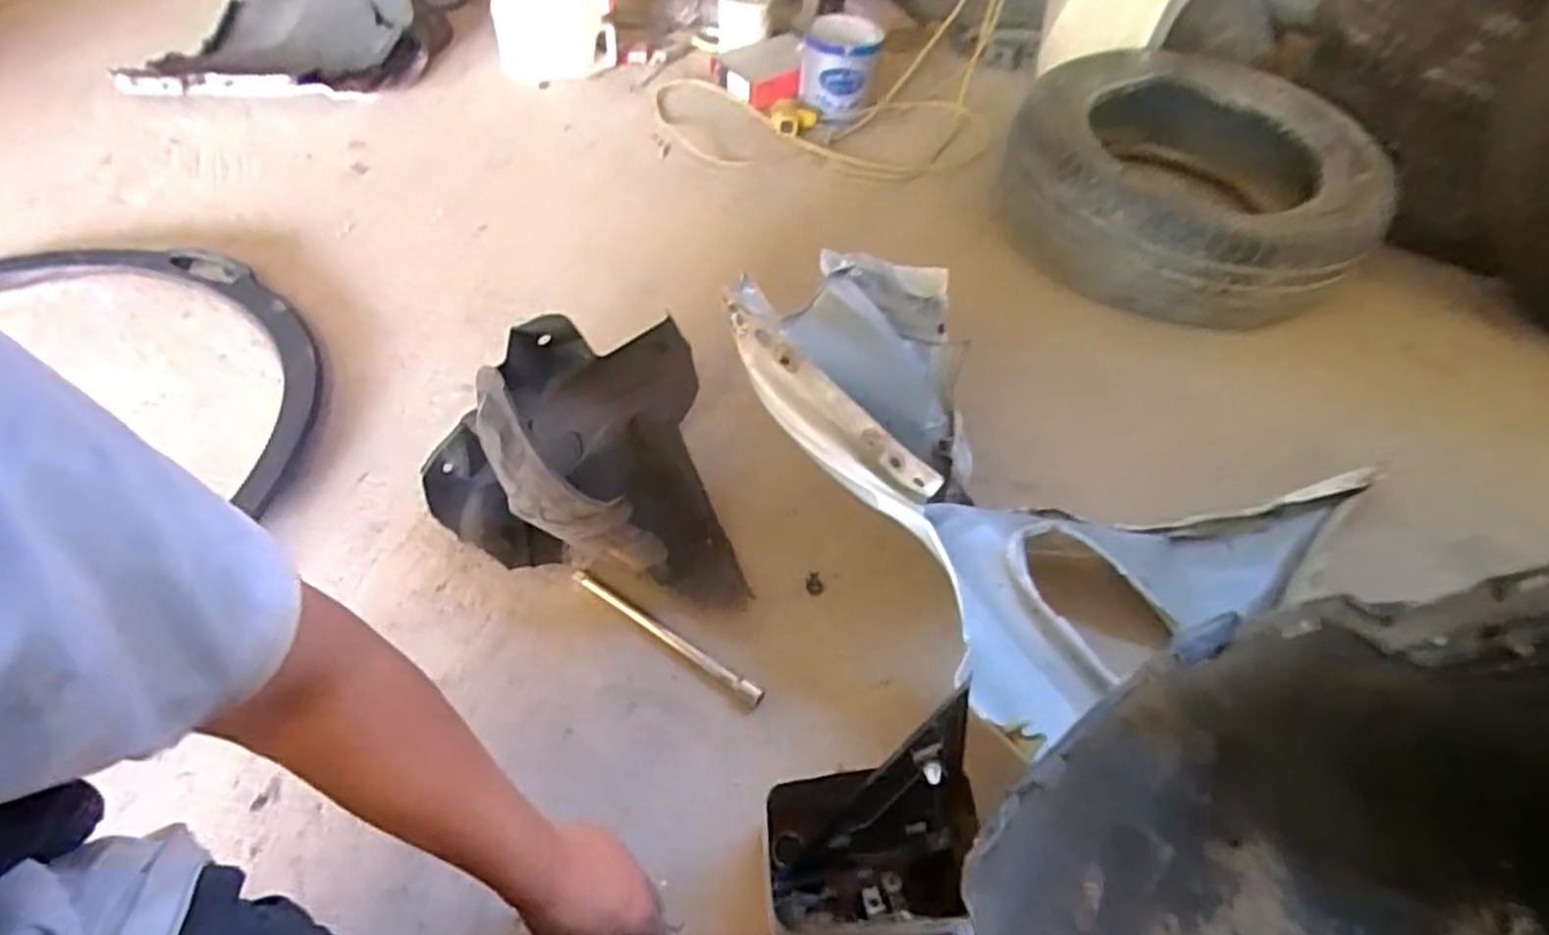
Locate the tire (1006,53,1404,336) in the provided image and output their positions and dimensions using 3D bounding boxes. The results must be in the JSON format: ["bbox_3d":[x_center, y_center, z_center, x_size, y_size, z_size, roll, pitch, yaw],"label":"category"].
[{"bbox_3d":[0.695,-0.481,1.249,0.548,0.203,0.563,31,54,20],"label":"tire"}]

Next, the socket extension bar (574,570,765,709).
[{"bbox_3d":[-0.114,0.173,0.771,0.244,0.013,0.019,30,54,19],"label":"socket extension bar"}]

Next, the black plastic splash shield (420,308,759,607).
[{"bbox_3d":[-0.219,0.005,0.814,0.313,0.155,0.338,-11,52,-13],"label":"black plastic splash shield"}]

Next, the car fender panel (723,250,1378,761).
[{"bbox_3d":[0.308,-0.055,0.836,0.593,0.266,0.536,-29,58,-25],"label":"car fender panel"}]

